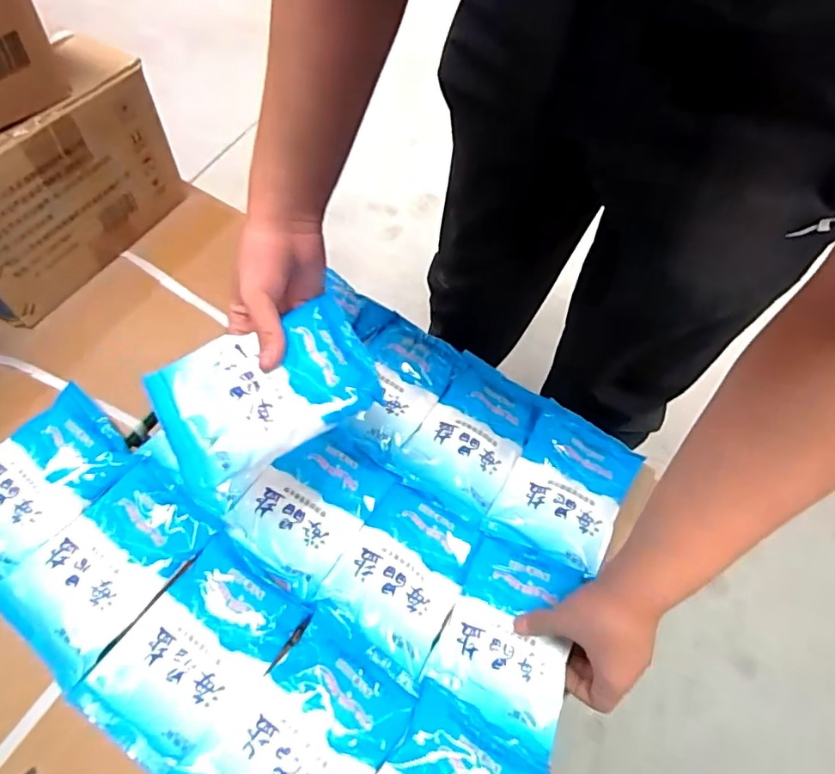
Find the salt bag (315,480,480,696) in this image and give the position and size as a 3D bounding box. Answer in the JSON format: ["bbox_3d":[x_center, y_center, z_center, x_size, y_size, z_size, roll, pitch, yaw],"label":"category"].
[{"bbox_3d":[-0.016,0.173,0.522,0.110,0.025,0.160,26,64,10],"label":"salt bag"}]

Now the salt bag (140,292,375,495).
[{"bbox_3d":[-0.119,0.000,0.440,0.164,0.024,0.111,-27,67,-16],"label":"salt bag"}]

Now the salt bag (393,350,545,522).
[{"bbox_3d":[0.060,0.048,0.602,0.106,0.022,0.170,29,65,12],"label":"salt bag"}]

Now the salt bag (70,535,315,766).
[{"bbox_3d":[-0.185,0.218,0.467,0.120,0.022,0.163,31,65,13],"label":"salt bag"}]

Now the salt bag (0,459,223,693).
[{"bbox_3d":[-0.276,0.156,0.502,0.116,0.023,0.168,37,67,16],"label":"salt bag"}]

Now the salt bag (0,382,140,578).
[{"bbox_3d":[-0.365,0.089,0.534,0.117,0.024,0.162,39,67,17],"label":"salt bag"}]

